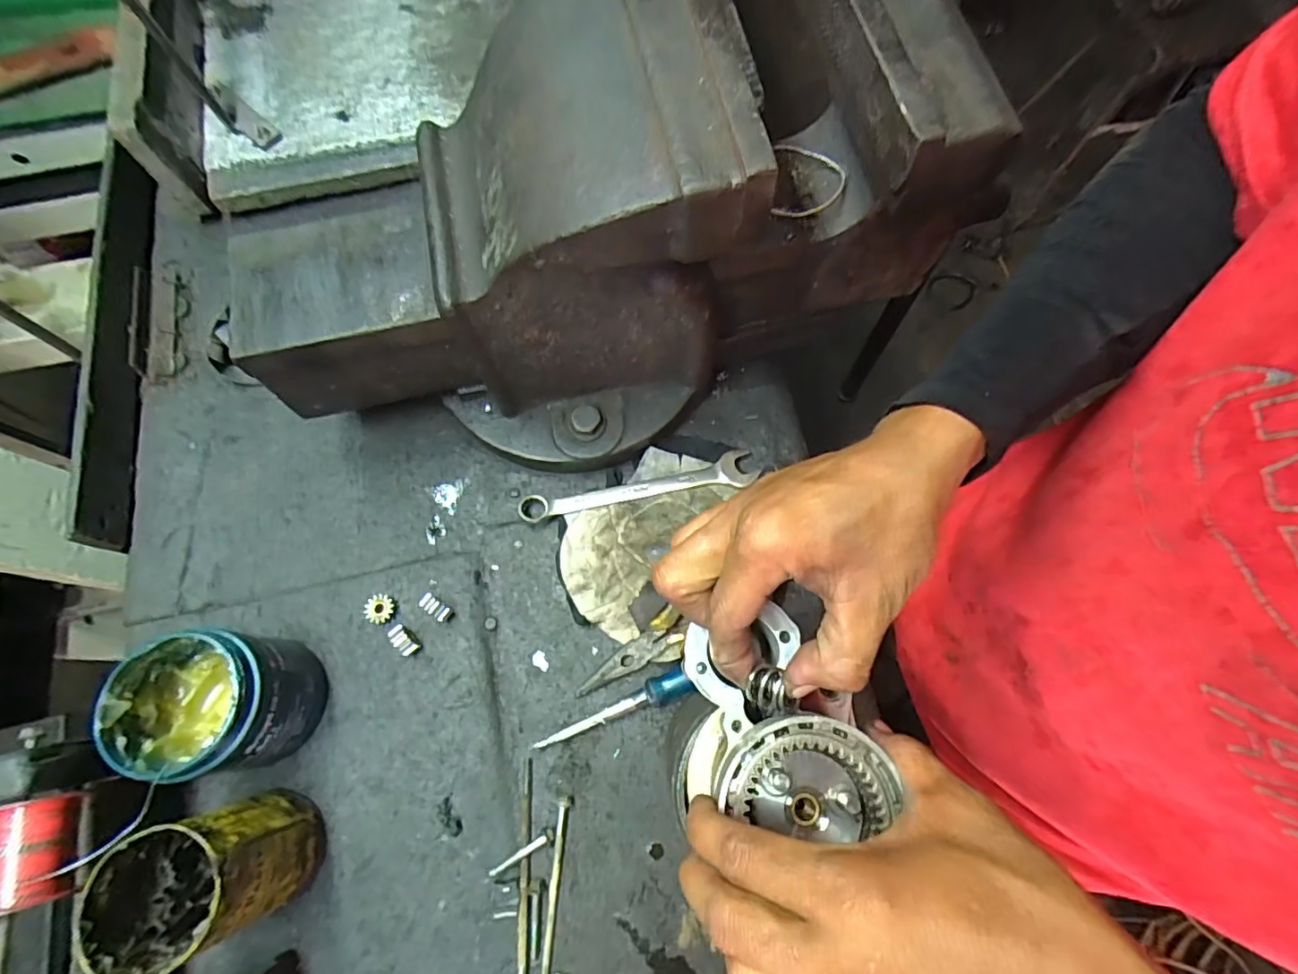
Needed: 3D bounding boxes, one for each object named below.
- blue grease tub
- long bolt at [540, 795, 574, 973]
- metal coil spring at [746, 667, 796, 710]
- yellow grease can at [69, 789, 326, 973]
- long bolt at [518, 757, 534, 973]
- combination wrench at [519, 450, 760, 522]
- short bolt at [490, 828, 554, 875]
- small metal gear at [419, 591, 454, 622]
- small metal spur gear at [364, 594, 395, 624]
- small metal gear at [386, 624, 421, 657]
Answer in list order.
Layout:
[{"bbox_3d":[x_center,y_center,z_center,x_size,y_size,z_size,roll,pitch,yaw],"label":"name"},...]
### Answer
[{"bbox_3d":[-0.294,0.148,0.402,0.089,0.100,0.085,0,70,0],"label":"blue grease tub"},{"bbox_3d":[-0.067,0.303,0.395,0.009,0.009,0.162,4,70,1],"label":"long bolt"},{"bbox_3d":[0.055,0.093,0.266,0.016,0.019,0.019,-14,71,-6],"label":"metal coil spring"},{"bbox_3d":[-0.269,0.241,0.362,0.073,0.110,0.070,0,70,0],"label":"yellow grease can"},{"bbox_3d":[-0.087,0.284,0.404,0.008,0.007,0.166,-2,70,-1],"label":"long bolt"},{"bbox_3d":[-0.009,0.001,0.493,0.200,0.013,0.028,-11,70,-4],"label":"combination wrench"},{"bbox_3d":[-0.089,0.261,0.410,0.048,0.009,0.010,-31,73,-11],"label":"short bolt"},{"bbox_3d":[-0.168,0.096,0.458,0.022,0.026,0.012,38,74,12],"label":"small metal gear"},{"bbox_3d":[-0.215,0.098,0.462,0.020,0.015,0.023,7,70,2],"label":"small metal spur gear"},{"bbox_3d":[-0.190,0.120,0.450,0.022,0.022,0.014,43,75,14],"label":"small metal gear"}]

